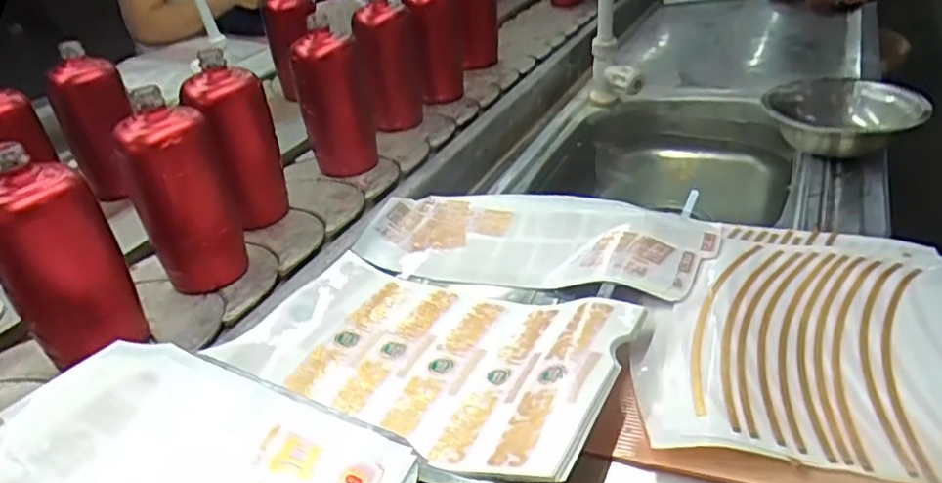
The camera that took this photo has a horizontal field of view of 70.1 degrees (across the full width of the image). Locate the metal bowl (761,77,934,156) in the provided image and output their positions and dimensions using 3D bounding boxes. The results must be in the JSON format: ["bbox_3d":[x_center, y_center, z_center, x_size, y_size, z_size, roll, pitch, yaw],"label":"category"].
[{"bbox_3d":[0.413,-0.142,0.749,0.135,0.055,0.142,-5,31,3],"label":"metal bowl"}]

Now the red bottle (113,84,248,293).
[{"bbox_3d":[-0.270,-0.042,0.629,0.076,0.177,0.067,-22,34,-24],"label":"red bottle"}]

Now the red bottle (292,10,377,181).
[{"bbox_3d":[-0.171,-0.179,0.843,0.081,0.174,0.097,-11,31,-7],"label":"red bottle"}]

